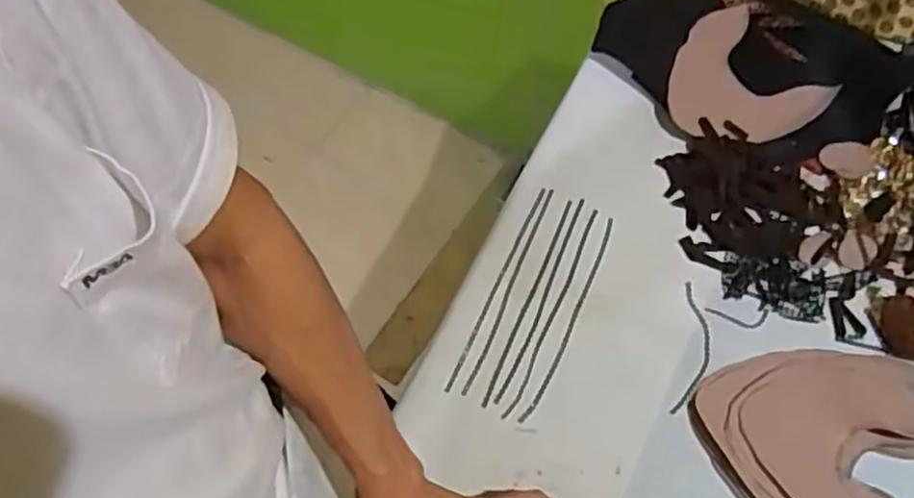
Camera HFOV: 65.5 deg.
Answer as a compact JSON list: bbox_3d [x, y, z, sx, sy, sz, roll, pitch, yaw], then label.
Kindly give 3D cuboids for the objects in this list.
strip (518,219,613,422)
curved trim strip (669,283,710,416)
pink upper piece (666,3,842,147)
[{"bbox_3d":[0.113,0.067,0.697,0.012,0.010,0.227,23,67,14],"label":"strip"},{"bbox_3d":[0.227,0.095,0.678,0.029,0.004,0.133,11,65,9],"label":"curved trim strip"},{"bbox_3d":[0.303,-0.180,0.773,0.150,0.032,0.152,-34,66,-13],"label":"pink upper piece"}]

